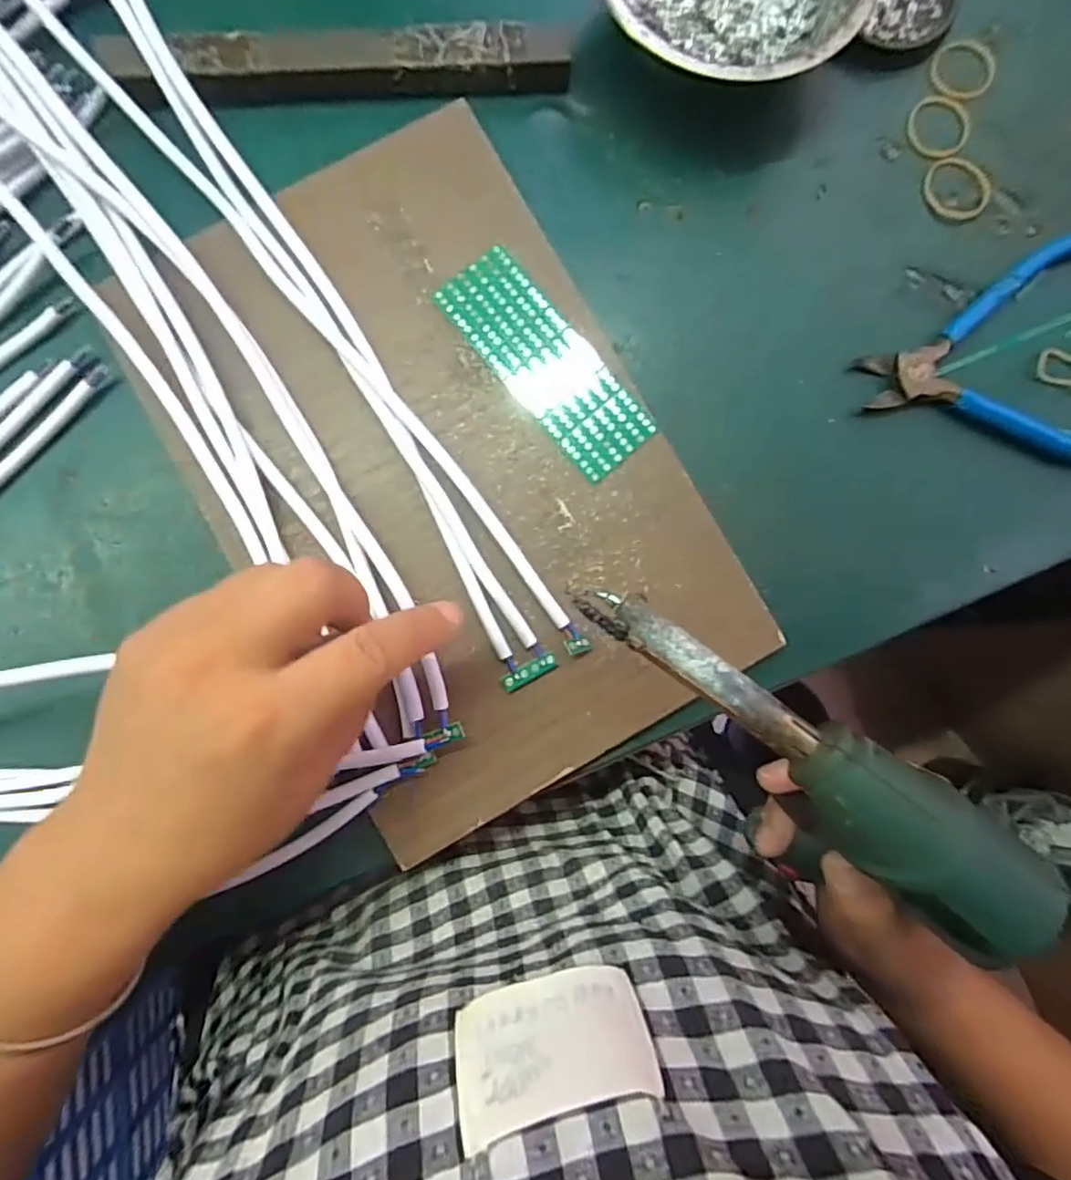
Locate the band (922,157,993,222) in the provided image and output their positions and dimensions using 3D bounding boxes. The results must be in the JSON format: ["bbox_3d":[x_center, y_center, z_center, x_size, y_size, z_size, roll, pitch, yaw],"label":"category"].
[{"bbox_3d":[0.207,-0.198,0.299,0.031,0.004,0.031,0,87,-2],"label":"band"}]

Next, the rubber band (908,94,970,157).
[{"bbox_3d":[0.200,-0.230,0.301,0.031,0.004,0.031,0,87,-2],"label":"rubber band"}]

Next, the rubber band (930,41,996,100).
[{"bbox_3d":[0.214,-0.260,0.303,0.030,0.004,0.030,0,87,-2],"label":"rubber band"}]

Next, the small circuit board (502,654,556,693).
[{"bbox_3d":[-0.003,0.037,0.273,0.025,0.005,0.007,-26,88,-3],"label":"small circuit board"}]

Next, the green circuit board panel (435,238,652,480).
[{"bbox_3d":[0.005,-0.105,0.283,0.040,0.004,0.113,-41,89,-3],"label":"green circuit board panel"}]

